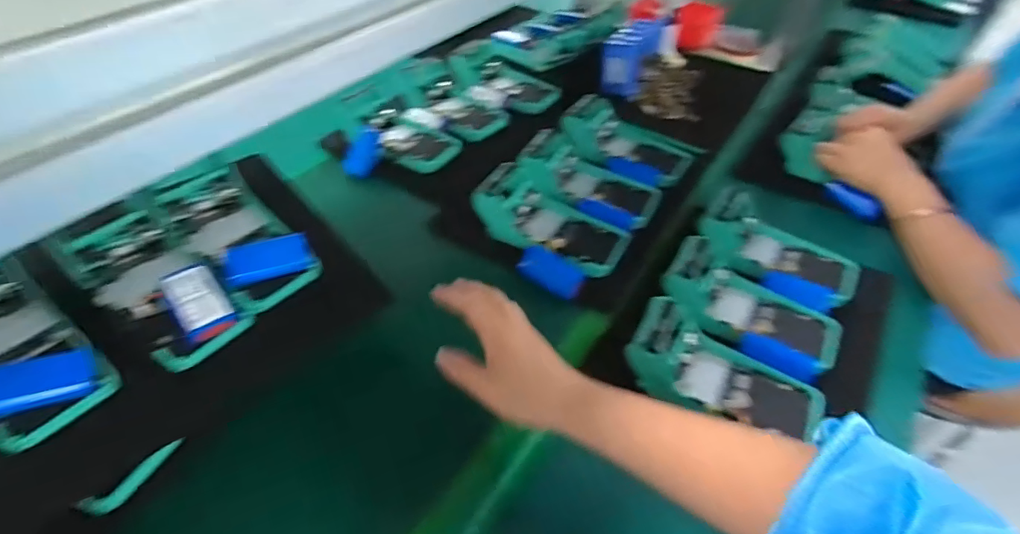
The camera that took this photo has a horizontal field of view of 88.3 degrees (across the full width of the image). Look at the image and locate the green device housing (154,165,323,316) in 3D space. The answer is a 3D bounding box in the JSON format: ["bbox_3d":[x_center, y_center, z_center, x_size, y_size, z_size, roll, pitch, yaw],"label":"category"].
[{"bbox_3d":[-0.259,-0.033,0.495,0.088,0.053,0.164,-36,83,-34],"label":"green device housing"}]

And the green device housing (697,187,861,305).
[{"bbox_3d":[0.317,-0.037,0.613,0.179,0.067,0.117,16,45,13],"label":"green device housing"}]

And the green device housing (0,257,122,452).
[{"bbox_3d":[-0.377,0.060,0.393,0.150,0.066,0.082,37,45,15],"label":"green device housing"}]

